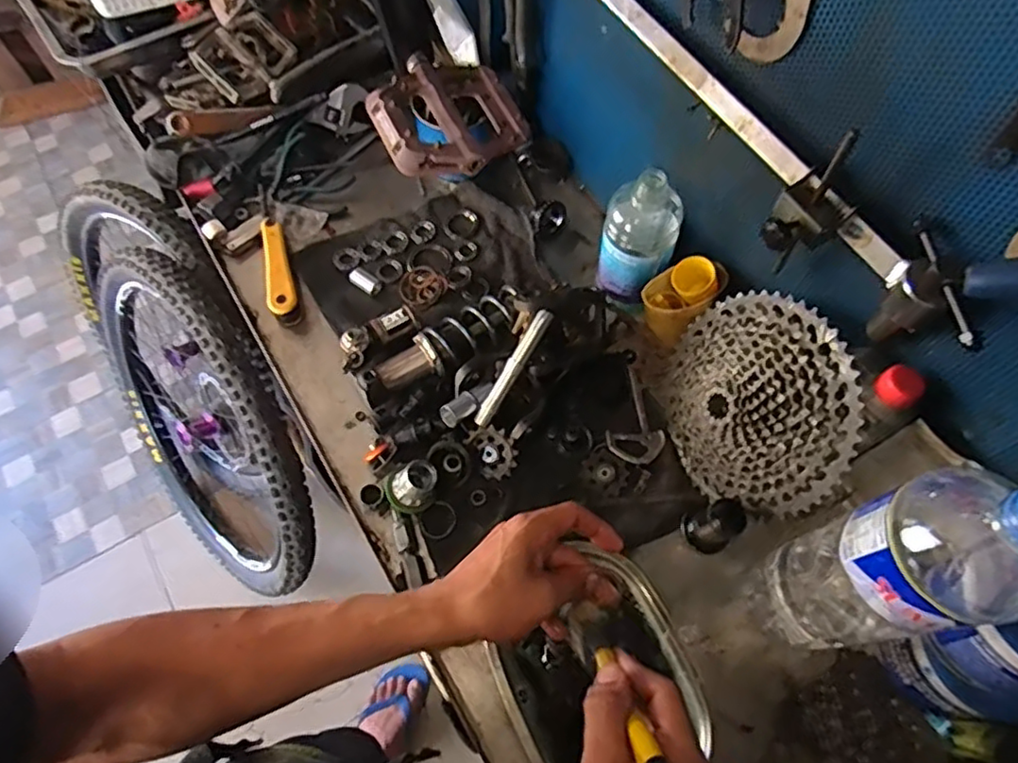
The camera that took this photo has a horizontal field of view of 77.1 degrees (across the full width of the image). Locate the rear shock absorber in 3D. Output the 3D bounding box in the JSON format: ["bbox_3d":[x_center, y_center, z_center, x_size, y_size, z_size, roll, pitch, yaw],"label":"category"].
[{"bbox_3d":[-0.063,-0.035,0.665,0.188,0.046,0.055,-39,70,-18],"label":"rear shock absorber"}]

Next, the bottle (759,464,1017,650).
[{"bbox_3d":[0.260,0.133,0.443,0.080,0.309,0.081,0,63,0],"label":"bottle"}]

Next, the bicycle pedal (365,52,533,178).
[{"bbox_3d":[-0.048,-0.204,0.487,0.109,0.030,0.109,-25,66,-12],"label":"bicycle pedal"}]

